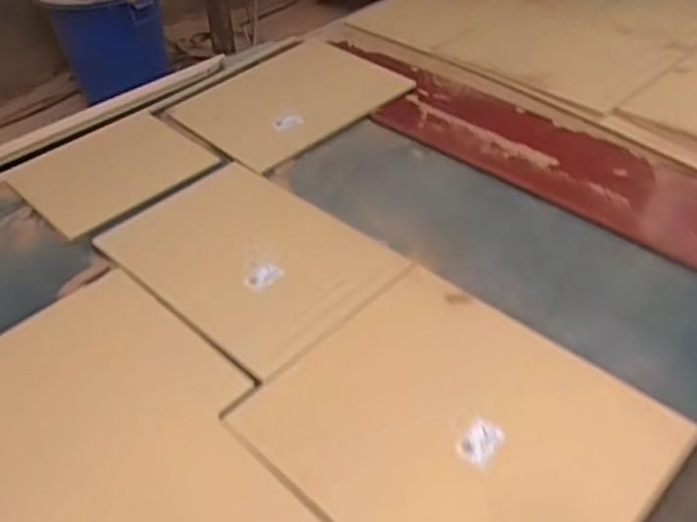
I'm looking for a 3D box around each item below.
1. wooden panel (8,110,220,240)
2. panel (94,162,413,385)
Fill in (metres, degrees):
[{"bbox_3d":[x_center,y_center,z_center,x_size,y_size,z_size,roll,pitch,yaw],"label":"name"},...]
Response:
[{"bbox_3d":[-0.466,-0.182,1.351,0.260,0.012,0.337,32,52,28],"label":"wooden panel"},{"bbox_3d":[-0.174,-0.017,1.139,0.456,0.013,0.317,32,55,32],"label":"panel"}]

